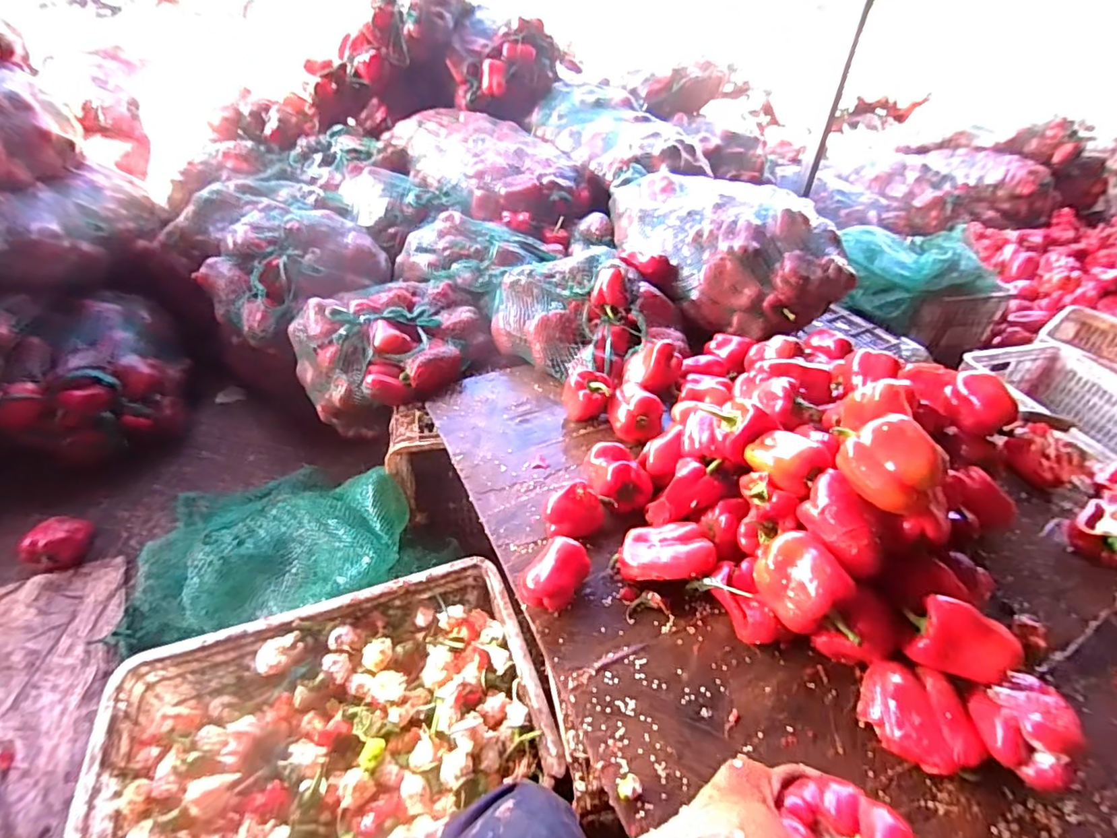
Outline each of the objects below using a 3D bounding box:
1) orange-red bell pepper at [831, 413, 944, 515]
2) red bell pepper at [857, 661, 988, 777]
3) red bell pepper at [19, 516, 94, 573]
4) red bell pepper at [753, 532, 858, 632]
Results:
[{"bbox_3d":[0.379,0.043,0.623,0.070,0.078,0.116,-21,46,-26],"label":"orange-red bell pepper"},{"bbox_3d":[0.395,0.328,0.596,0.071,0.064,0.117,-13,43,-19],"label":"red bell pepper"},{"bbox_3d":[-1.034,0.259,1.120,0.099,0.089,0.117,24,44,22],"label":"red bell pepper"},{"bbox_3d":[0.280,0.184,0.623,0.072,0.073,0.095,-14,44,-20],"label":"red bell pepper"}]

